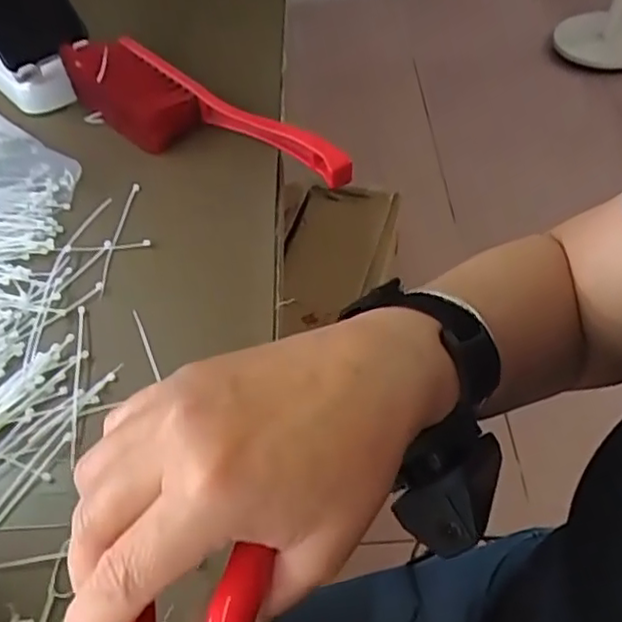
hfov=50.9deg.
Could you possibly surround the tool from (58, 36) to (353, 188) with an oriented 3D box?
[{"bbox_3d":[-0.097,-0.164,0.547,0.282,0.061,0.070,29,58,27],"label":"tool"}]

